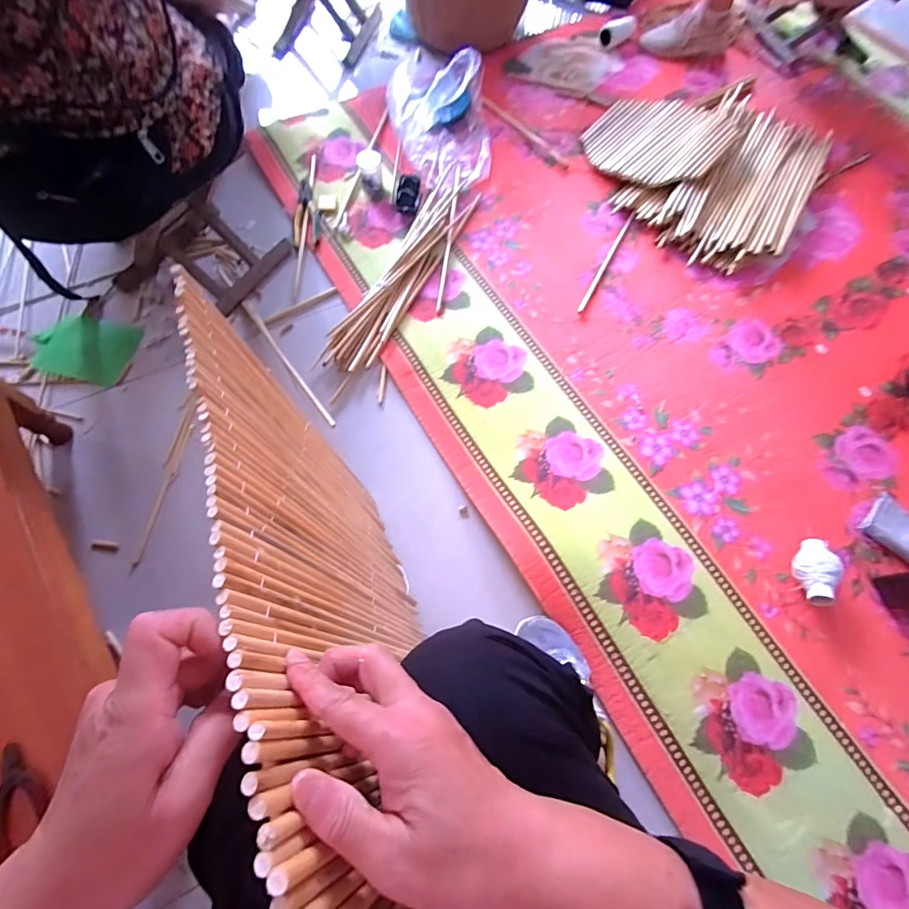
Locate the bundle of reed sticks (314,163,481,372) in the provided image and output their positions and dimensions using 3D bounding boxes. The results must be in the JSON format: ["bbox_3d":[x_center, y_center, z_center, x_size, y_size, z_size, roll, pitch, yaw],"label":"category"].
[{"bbox_3d":[-0.076,-0.404,0.982,0.144,0.035,0.585,24,70,11],"label":"bundle of reed sticks"}]

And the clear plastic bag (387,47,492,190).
[{"bbox_3d":[-0.033,-0.814,1.085,0.233,0.153,0.348,-8,68,-2],"label":"clear plastic bag"}]

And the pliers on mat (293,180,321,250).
[{"bbox_3d":[-0.343,-0.559,1.059,0.058,0.023,0.211,-6,68,-1],"label":"pliers on mat"}]

